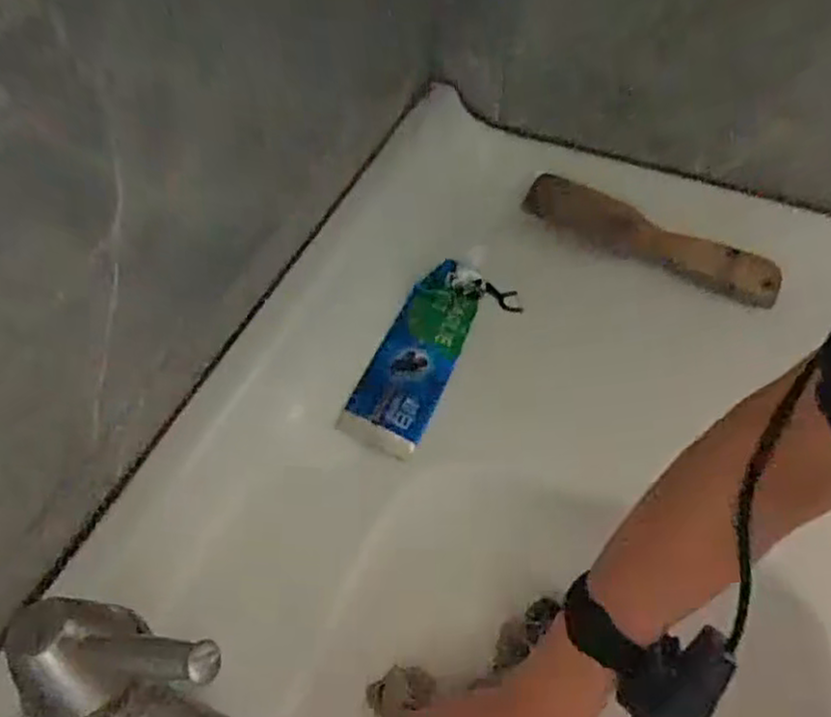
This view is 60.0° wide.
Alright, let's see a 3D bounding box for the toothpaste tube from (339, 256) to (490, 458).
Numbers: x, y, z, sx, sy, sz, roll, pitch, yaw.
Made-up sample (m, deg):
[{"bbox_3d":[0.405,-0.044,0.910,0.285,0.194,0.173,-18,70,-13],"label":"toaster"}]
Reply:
[{"bbox_3d":[0.003,-0.008,0.548,0.054,0.032,0.164,19,51,13],"label":"toothpaste tube"}]

